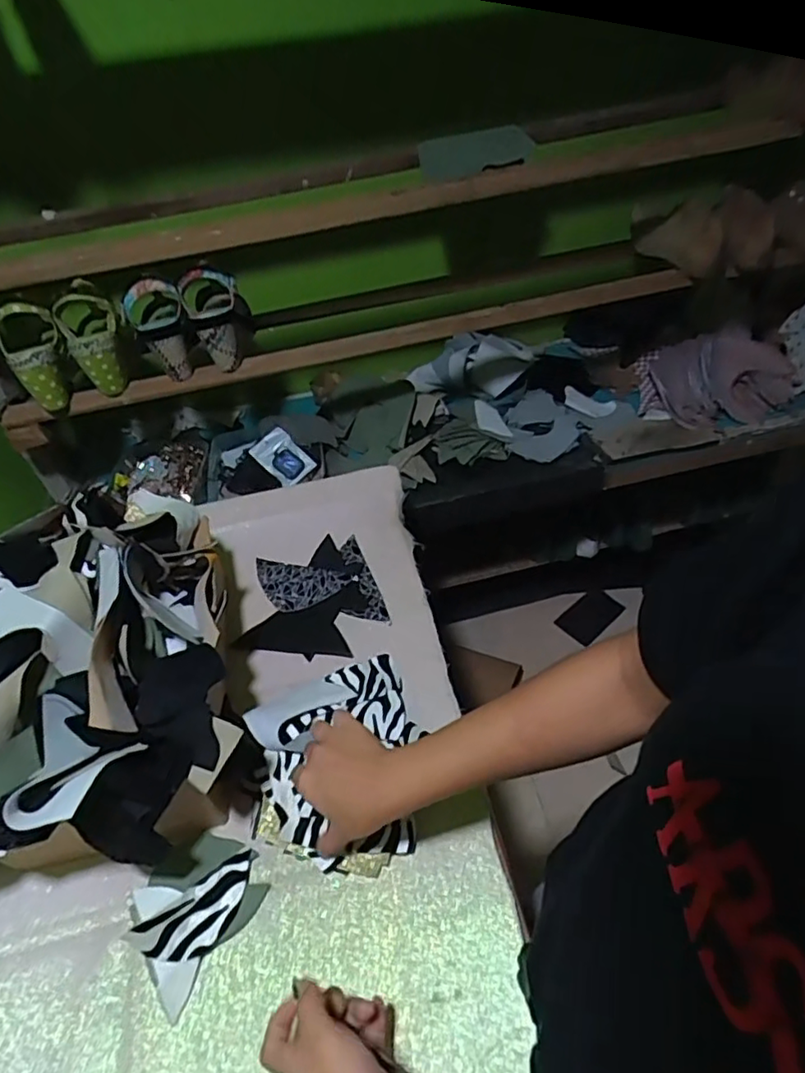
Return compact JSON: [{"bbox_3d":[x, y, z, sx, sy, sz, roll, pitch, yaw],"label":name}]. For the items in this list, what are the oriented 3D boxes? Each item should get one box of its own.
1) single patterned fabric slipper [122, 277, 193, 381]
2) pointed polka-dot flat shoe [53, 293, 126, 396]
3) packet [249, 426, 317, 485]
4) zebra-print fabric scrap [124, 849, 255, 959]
[{"bbox_3d":[-0.343,-0.296,0.848,0.075,0.131,0.066,-23,49,-15],"label":"single patterned fabric slipper"},{"bbox_3d":[-0.428,-0.272,0.839,0.077,0.129,0.062,-28,50,-19],"label":"pointed polka-dot flat shoe"},{"bbox_3d":[-0.206,-0.137,1.024,0.070,0.018,0.099,-43,87,-16],"label":"packet"},{"bbox_3d":[-0.173,0.324,0.507,0.109,0.009,0.051,-27,54,-22],"label":"zebra-print fabric scrap"}]

